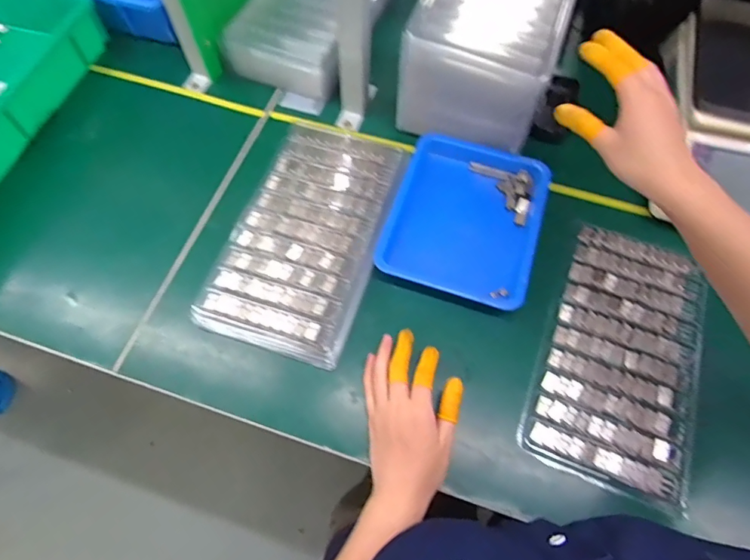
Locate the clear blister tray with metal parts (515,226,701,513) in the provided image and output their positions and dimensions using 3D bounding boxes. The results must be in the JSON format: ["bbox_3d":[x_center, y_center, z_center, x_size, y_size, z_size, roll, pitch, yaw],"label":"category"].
[{"bbox_3d":[0.267,0.072,0.503,0.155,0.022,0.278,20,65,8],"label":"clear blister tray with metal parts"}]

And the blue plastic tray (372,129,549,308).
[{"bbox_3d":[0.111,-0.077,0.568,0.174,0.032,0.216,18,65,8],"label":"blue plastic tray"}]

